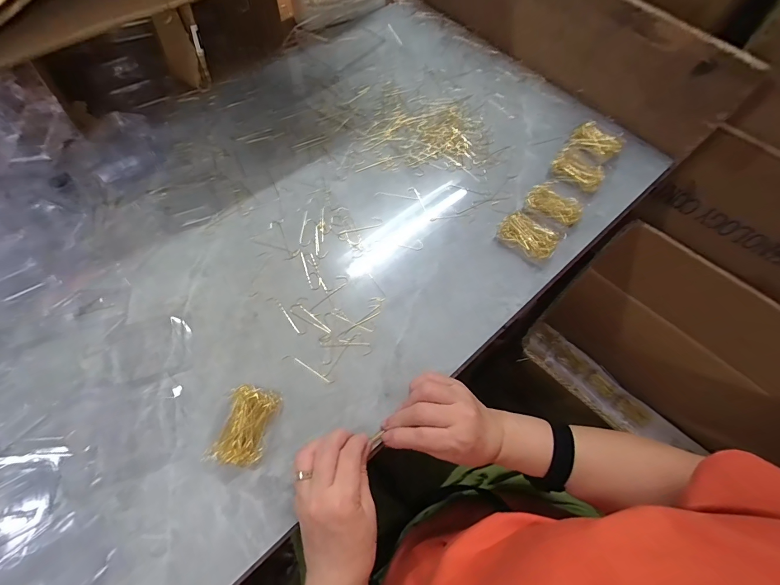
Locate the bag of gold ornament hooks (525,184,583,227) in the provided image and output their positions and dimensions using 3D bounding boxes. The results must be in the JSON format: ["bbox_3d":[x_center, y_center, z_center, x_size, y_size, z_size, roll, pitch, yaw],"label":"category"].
[{"bbox_3d":[0.226,-0.122,0.484,0.073,0.008,0.050,37,67,15],"label":"bag of gold ornament hooks"}]

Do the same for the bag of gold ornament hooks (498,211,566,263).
[{"bbox_3d":[0.182,-0.075,0.465,0.075,0.018,0.055,40,68,17],"label":"bag of gold ornament hooks"}]

